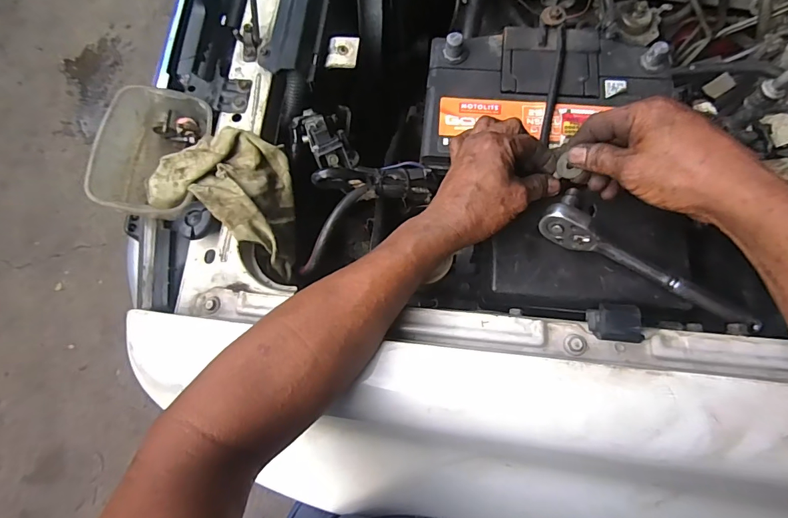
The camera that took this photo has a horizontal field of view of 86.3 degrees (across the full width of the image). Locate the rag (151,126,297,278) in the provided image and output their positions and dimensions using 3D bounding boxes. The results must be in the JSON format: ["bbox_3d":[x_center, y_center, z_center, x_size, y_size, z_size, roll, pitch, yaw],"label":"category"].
[{"bbox_3d":[-0.169,-0.076,0.454,0.170,0.050,0.110,27,77,8],"label":"rag"}]

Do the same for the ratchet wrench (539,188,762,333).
[{"bbox_3d":[0.224,-0.004,0.362,0.191,0.029,0.051,30,77,9],"label":"ratchet wrench"}]

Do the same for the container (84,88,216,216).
[{"bbox_3d":[-0.265,-0.118,0.472,0.106,0.057,0.156,0,74,1],"label":"container"}]

